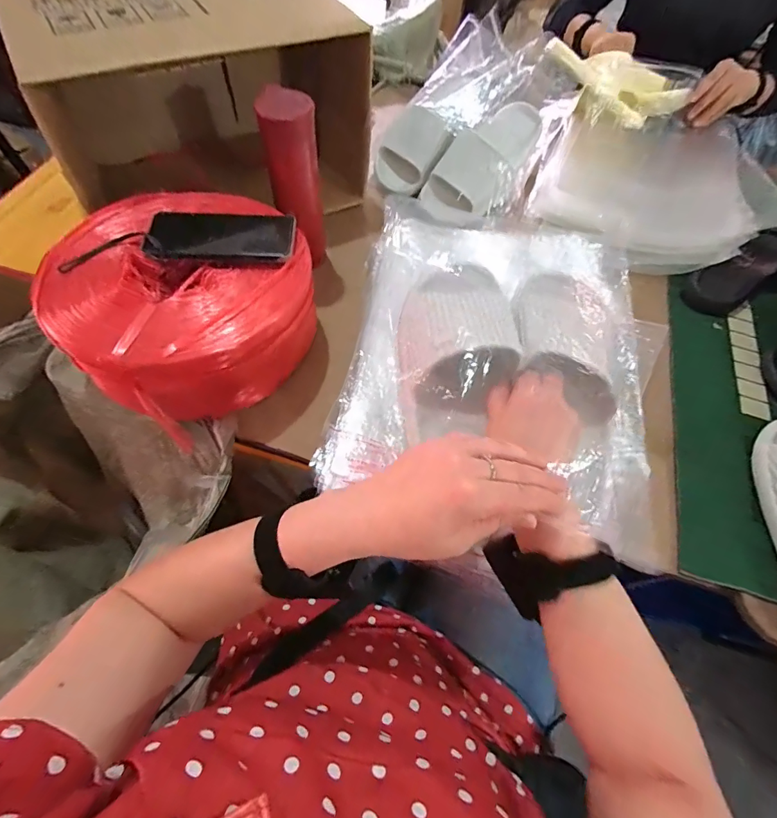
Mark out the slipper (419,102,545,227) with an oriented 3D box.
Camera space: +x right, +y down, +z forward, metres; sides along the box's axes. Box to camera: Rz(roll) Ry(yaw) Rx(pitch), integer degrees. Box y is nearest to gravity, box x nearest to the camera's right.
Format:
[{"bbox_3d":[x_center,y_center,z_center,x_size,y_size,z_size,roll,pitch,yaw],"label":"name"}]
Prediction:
[{"bbox_3d":[0.175,-0.430,0.743,0.120,0.091,0.263,36,64,16],"label":"slipper"}]

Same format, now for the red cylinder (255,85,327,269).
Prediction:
[{"bbox_3d":[-0.123,-0.290,0.568,0.067,0.222,0.054,0,60,-4],"label":"red cylinder"}]

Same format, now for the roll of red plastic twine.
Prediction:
[{"bbox_3d":[-0.239,-0.126,0.521,0.252,0.131,0.266,2,60,-3],"label":"roll of red plastic twine"}]

